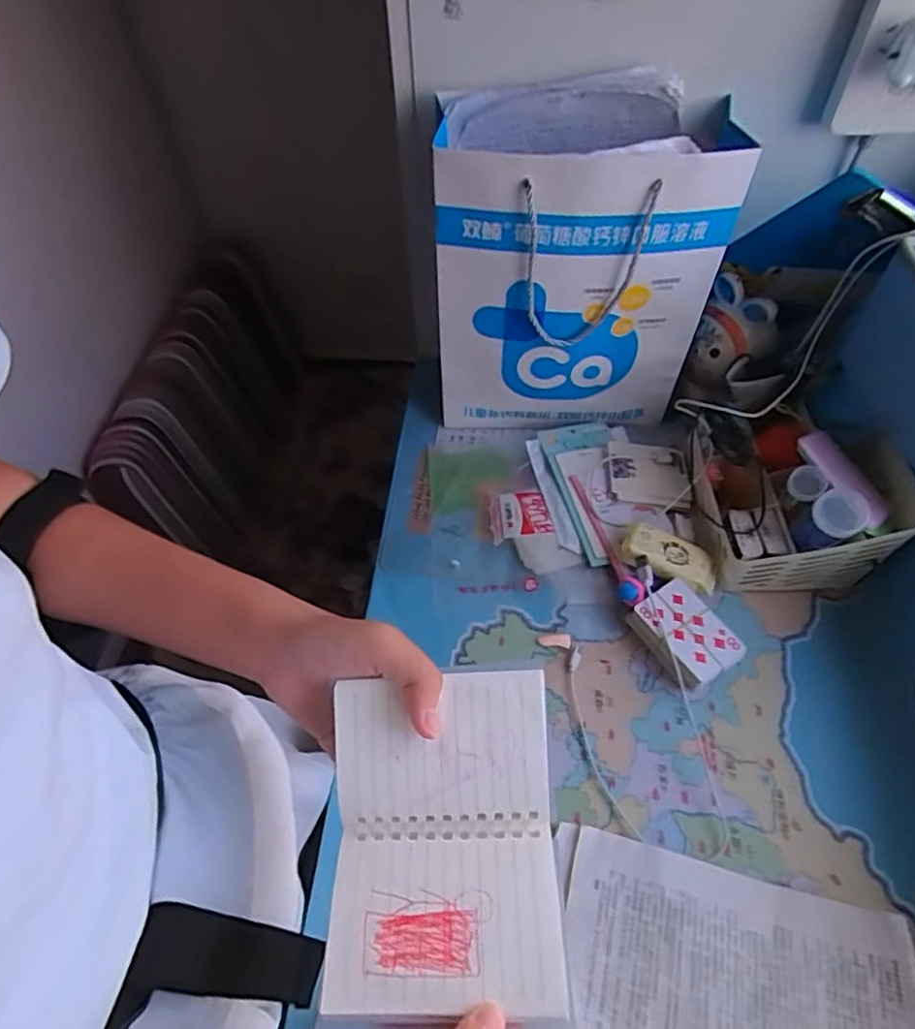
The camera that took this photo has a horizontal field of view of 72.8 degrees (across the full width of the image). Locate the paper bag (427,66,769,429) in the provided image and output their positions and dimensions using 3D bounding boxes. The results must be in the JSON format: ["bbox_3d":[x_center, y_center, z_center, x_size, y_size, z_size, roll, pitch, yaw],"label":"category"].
[{"bbox_3d":[0.110,-0.237,0.627,0.252,0.305,0.122,1,56,2],"label":"paper bag"}]

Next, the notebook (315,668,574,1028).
[{"bbox_3d":[-0.006,0.150,0.285,0.102,0.038,0.145,-1,55,1],"label":"notebook"}]

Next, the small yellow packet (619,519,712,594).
[{"bbox_3d":[0.205,0.043,0.604,0.095,0.020,0.044,24,59,3],"label":"small yellow packet"}]

